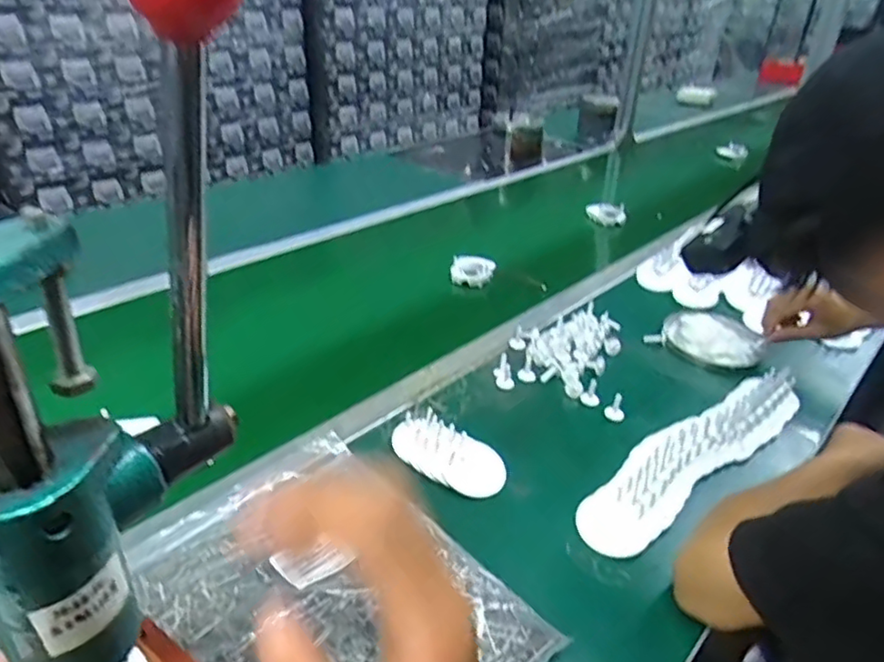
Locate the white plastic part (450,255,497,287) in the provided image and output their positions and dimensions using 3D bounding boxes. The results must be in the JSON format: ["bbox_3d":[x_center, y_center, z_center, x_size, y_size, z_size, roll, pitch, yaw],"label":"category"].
[{"bbox_3d":[0.049,-0.098,0.993,0.068,0.028,0.059,4,31,2],"label":"white plastic part"}]

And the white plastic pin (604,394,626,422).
[{"bbox_3d":[0.193,0.086,0.694,0.022,0.029,0.016,11,30,12],"label":"white plastic pin"}]

